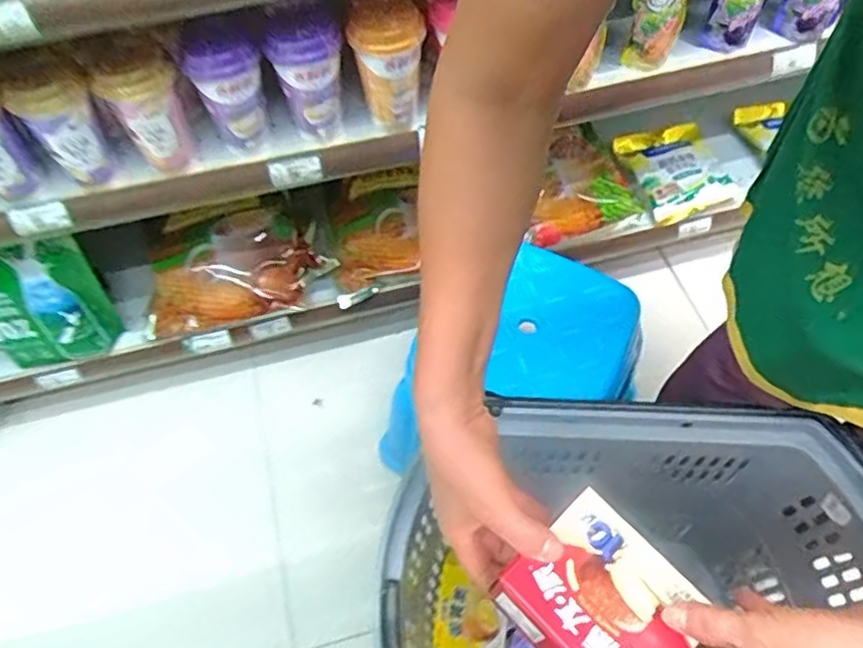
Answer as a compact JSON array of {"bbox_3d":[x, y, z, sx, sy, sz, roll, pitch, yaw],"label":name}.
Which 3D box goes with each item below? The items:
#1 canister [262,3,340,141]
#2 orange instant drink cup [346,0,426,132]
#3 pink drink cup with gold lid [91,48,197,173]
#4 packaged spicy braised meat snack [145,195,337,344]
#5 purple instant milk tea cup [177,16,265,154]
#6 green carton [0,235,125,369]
[{"bbox_3d":[-0.135,-0.287,0.735,0.080,0.142,0.059,-9,59,-3],"label":"canister"},{"bbox_3d":[-0.048,-0.301,0.748,0.079,0.134,0.079,-1,59,2],"label":"orange instant drink cup"},{"bbox_3d":[-0.300,-0.224,0.700,0.074,0.140,0.072,-1,59,2],"label":"pink drink cup with gold lid"},{"bbox_3d":[-0.321,-0.092,1.027,0.291,0.099,0.149,-14,59,-6],"label":"packaged spicy braised meat snack"},{"bbox_3d":[-0.228,-0.267,0.735,0.081,0.162,0.095,-22,60,-11],"label":"purple instant milk tea cup"},{"bbox_3d":[-0.569,-0.036,0.904,0.193,0.265,0.073,-9,59,-3],"label":"green carton"}]

